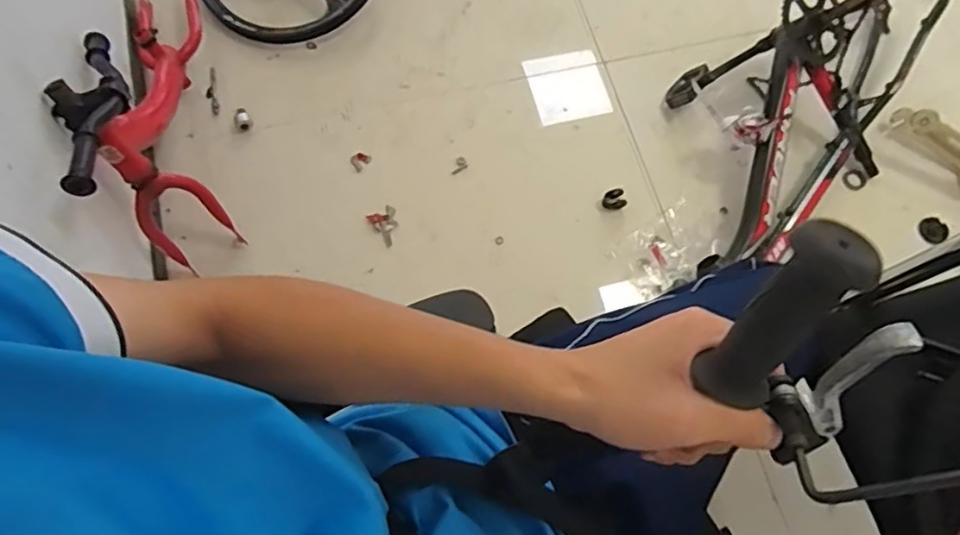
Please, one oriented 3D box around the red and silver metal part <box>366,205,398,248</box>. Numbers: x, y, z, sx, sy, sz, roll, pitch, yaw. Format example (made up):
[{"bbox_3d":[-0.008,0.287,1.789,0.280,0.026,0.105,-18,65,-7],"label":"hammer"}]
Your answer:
[{"bbox_3d":[-0.174,-0.077,1.168,0.053,0.009,0.072,-27,75,-12],"label":"red and silver metal part"}]

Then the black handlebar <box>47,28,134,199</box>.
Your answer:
[{"bbox_3d":[-0.540,-0.238,0.863,0.095,0.062,0.412,-18,50,-8],"label":"black handlebar"}]

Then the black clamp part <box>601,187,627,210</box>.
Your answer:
[{"bbox_3d":[0.258,-0.129,1.200,0.045,0.015,0.038,-19,74,-8],"label":"black clamp part"}]

